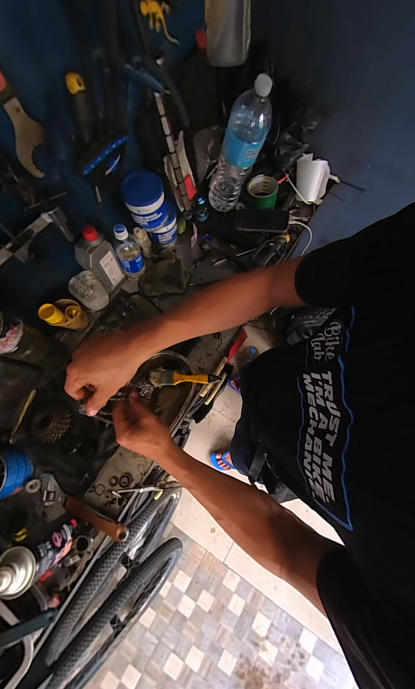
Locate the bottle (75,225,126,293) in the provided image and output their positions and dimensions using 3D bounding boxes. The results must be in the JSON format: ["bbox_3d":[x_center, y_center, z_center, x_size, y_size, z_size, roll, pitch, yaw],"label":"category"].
[{"bbox_3d":[-0.275,-0.211,0.605,0.048,0.170,0.078,32,74,11],"label":"bottle"}]

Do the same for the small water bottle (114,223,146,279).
[{"bbox_3d":[-0.211,-0.247,0.632,0.068,0.160,0.064,-26,73,-8],"label":"small water bottle"}]

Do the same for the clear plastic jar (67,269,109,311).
[{"bbox_3d":[-0.307,-0.136,0.622,0.057,0.090,0.071,37,76,12],"label":"clear plastic jar"}]

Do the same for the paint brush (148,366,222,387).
[{"bbox_3d":[-0.056,0.085,0.565,0.165,0.024,0.042,8,71,4],"label":"paint brush"}]

